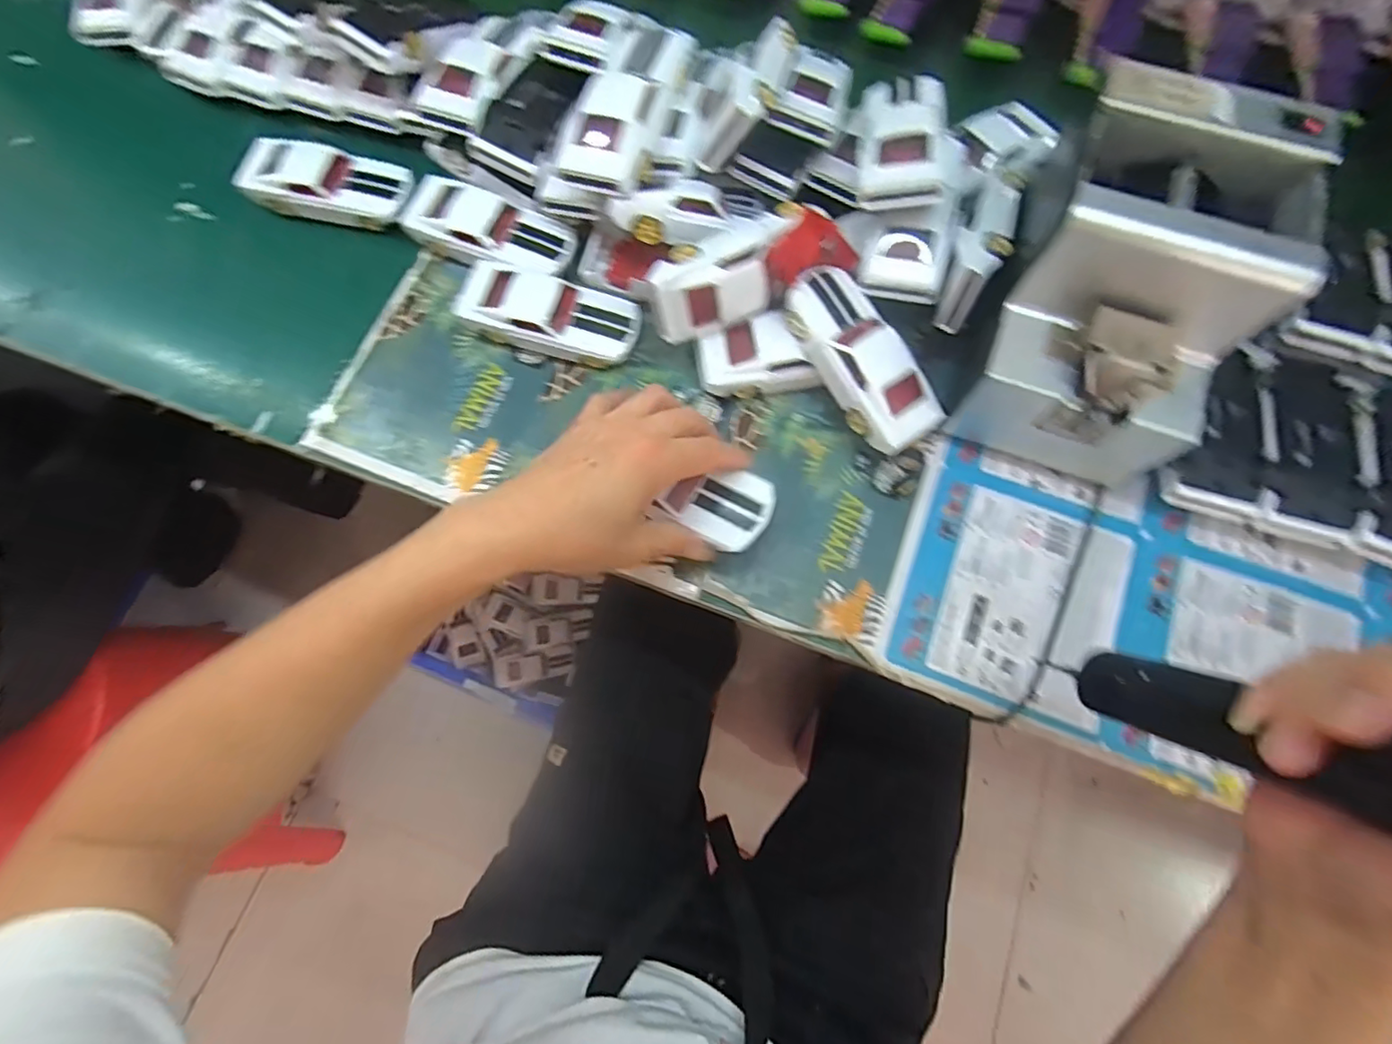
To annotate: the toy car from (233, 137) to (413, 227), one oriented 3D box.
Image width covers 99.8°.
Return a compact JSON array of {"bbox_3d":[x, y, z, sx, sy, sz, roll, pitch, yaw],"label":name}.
[{"bbox_3d":[-0.294,-0.269,0.471,0.128,0.034,0.050,9,73,3],"label":"toy car"}]

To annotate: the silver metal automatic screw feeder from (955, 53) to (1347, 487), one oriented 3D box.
[{"bbox_3d":[0.261,-0.133,0.365,0.133,0.144,0.193,15,73,5],"label":"silver metal automatic screw feeder"}]

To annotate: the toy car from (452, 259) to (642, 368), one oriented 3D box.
[{"bbox_3d":[-0.109,-0.151,0.434,0.131,0.039,0.055,17,73,5],"label":"toy car"}]

